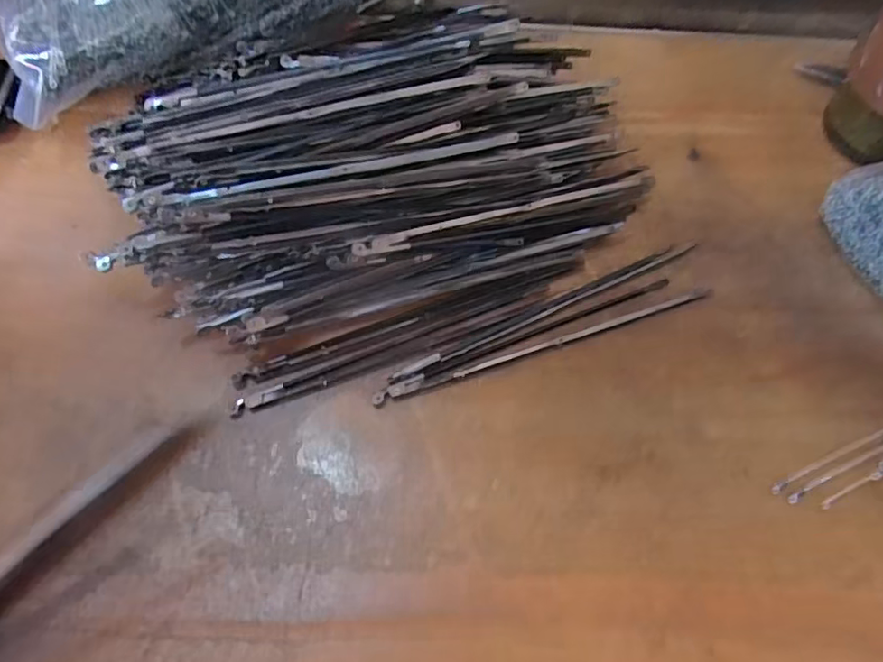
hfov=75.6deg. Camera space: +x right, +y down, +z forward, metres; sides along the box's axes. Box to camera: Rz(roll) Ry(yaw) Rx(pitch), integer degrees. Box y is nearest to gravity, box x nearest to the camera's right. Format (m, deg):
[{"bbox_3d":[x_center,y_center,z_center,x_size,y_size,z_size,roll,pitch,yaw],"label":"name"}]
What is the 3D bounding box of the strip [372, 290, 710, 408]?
[{"bbox_3d":[0.055,0.005,0.290,0.185,0.005,0.007,-17,66,-11],"label":"strip"}]

